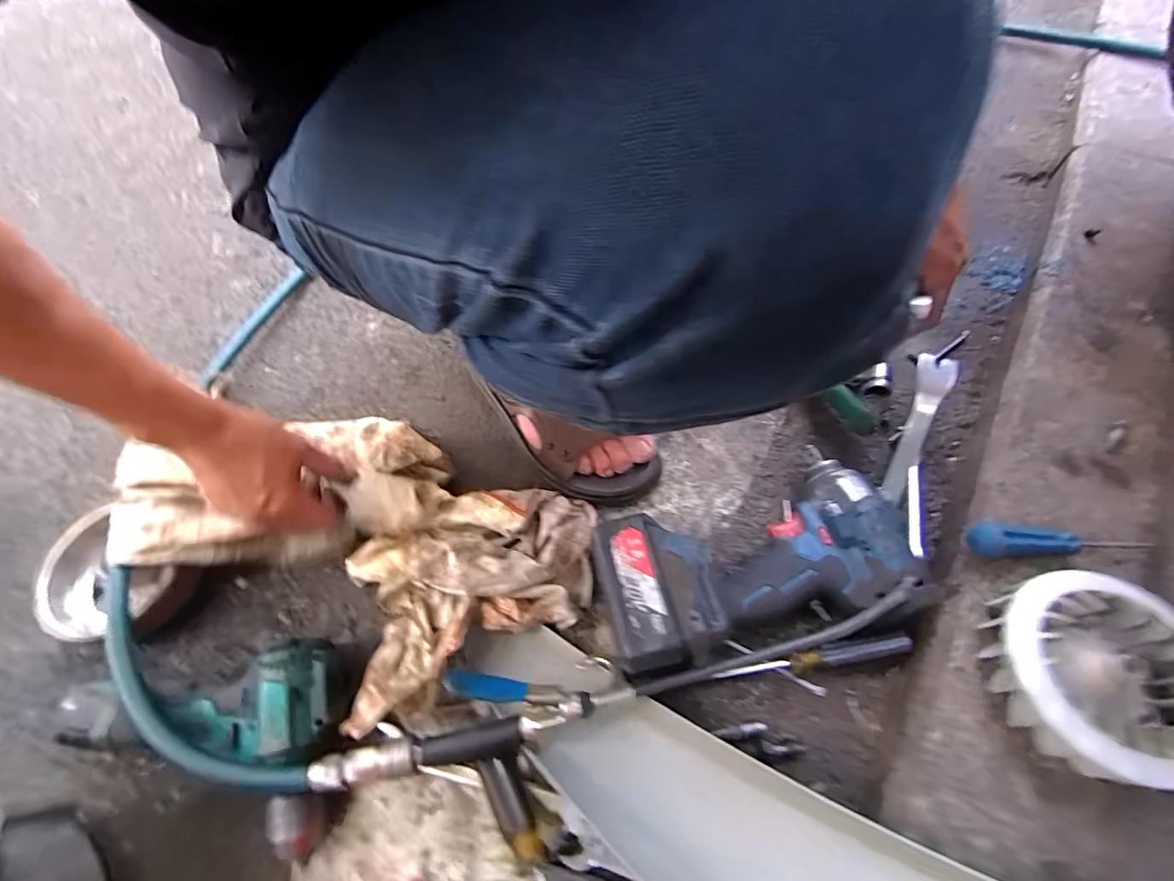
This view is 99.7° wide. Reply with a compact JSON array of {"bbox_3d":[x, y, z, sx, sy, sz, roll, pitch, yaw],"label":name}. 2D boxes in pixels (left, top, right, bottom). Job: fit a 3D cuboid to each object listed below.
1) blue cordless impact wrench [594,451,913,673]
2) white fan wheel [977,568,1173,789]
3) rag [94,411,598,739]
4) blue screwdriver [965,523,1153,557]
[{"bbox_3d":[0.137,0.098,0.413,0.251,0.079,0.130,-16,62,-5],"label":"blue cordless impact wrench"},{"bbox_3d":[0.341,0.152,0.332,0.119,0.059,0.120,-1,62,3],"label":"white fan wheel"},{"bbox_3d":[-0.208,0.083,0.440,0.413,0.067,0.235,11,63,9],"label":"rag"},{"bbox_3d":[0.373,0.078,0.393,0.116,0.023,0.027,2,62,4],"label":"blue screwdriver"}]

